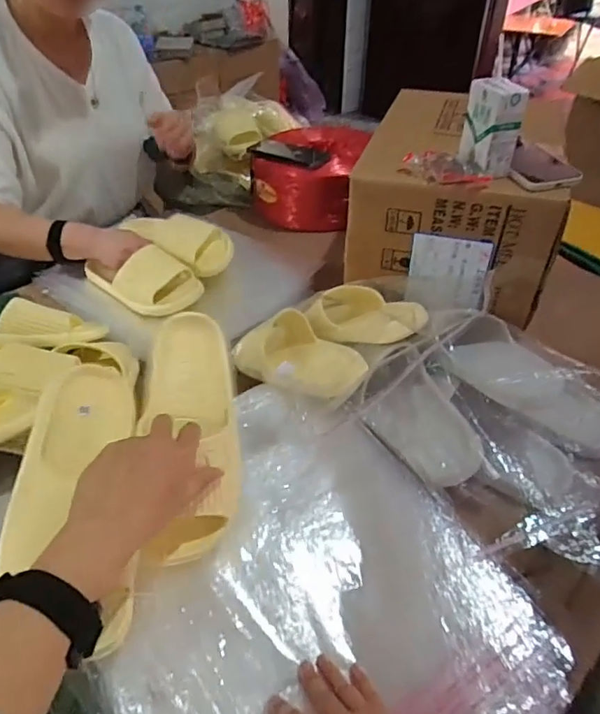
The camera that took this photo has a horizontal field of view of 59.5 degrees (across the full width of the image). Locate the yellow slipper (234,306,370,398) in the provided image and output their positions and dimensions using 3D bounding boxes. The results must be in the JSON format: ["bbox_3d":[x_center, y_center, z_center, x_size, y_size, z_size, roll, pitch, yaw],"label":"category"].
[{"bbox_3d":[-0.004,-0.010,0.688,0.109,0.065,0.195,-32,35,-31],"label":"yellow slipper"}]

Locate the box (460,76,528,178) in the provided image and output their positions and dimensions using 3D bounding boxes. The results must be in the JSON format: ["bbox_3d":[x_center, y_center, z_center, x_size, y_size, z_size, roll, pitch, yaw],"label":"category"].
[{"bbox_3d":[0.251,-0.303,0.684,0.043,0.103,0.076,-9,43,-10],"label":"box"}]

